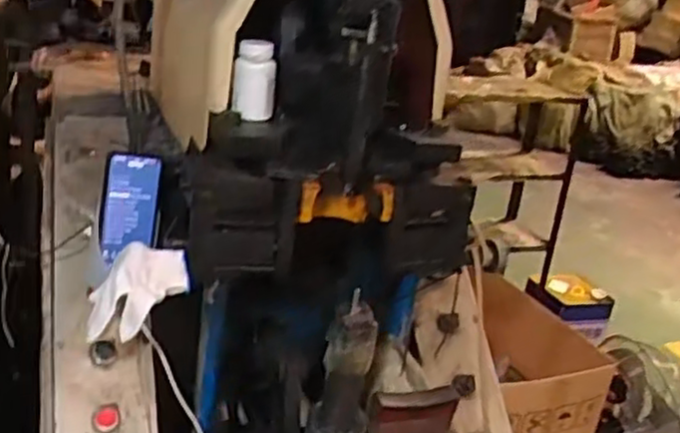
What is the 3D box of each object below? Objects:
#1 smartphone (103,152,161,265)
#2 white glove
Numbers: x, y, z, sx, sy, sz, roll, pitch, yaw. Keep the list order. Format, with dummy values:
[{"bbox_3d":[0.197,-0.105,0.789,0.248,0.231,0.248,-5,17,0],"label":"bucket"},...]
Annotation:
[{"bbox_3d":[-0.272,-0.012,0.974,0.073,0.139,0.012,1,9,-34],"label":"smartphone"},{"bbox_3d":[-0.228,0.087,0.838,0.112,0.103,0.060,4,19,-9],"label":"white glove"}]

